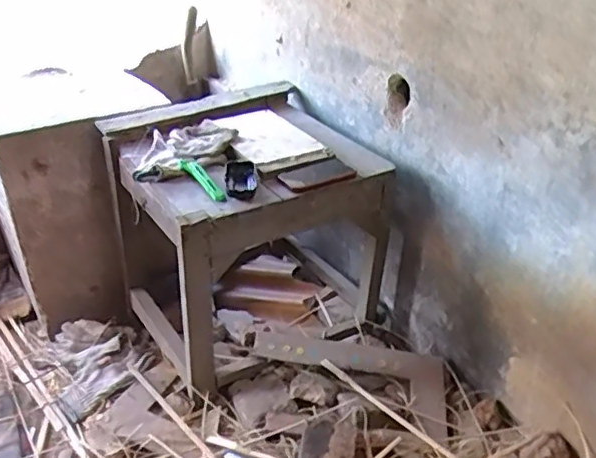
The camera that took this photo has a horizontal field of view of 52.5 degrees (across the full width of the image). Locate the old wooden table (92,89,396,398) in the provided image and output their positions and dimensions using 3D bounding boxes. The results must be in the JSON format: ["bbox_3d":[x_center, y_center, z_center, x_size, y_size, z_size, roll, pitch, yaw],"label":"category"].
[{"bbox_3d":[-0.094,0.005,1.270,0.463,0.448,0.426,-19,35,-27],"label":"old wooden table"}]

